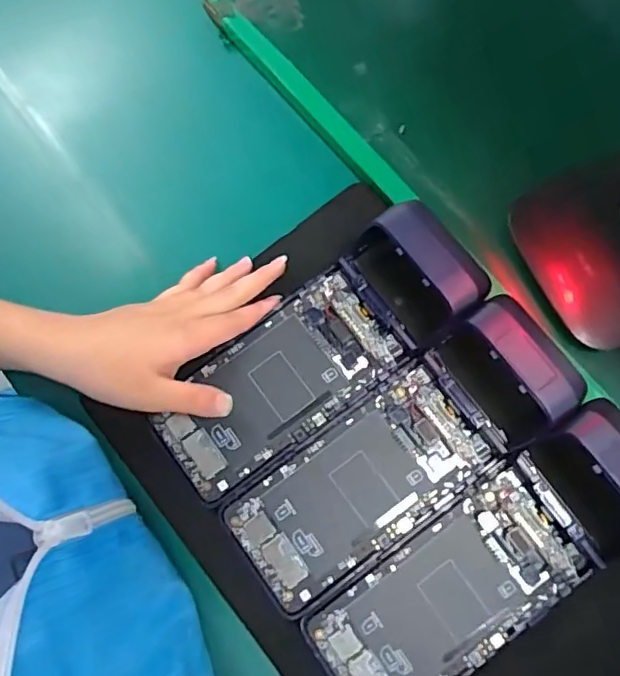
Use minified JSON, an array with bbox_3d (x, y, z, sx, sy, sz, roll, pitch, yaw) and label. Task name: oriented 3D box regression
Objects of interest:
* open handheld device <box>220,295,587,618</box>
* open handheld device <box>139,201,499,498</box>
[{"bbox_3d":[0.054,0.068,0.347,0.219,0.051,0.079,-34,79,-9],"label":"open handheld device"},{"bbox_3d":[0.007,0.009,0.371,0.220,0.049,0.082,-40,78,-3],"label":"open handheld device"}]

